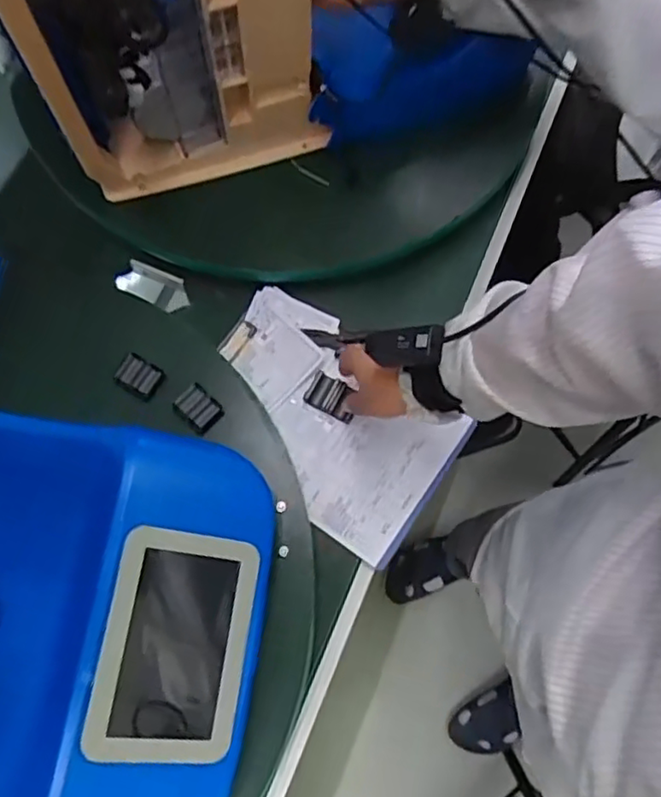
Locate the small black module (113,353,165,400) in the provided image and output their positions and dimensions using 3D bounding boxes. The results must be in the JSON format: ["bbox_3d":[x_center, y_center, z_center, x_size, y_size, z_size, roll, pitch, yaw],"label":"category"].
[{"bbox_3d":[-0.213,-0.025,0.695,0.043,0.021,0.037,29,76,7],"label":"small black module"}]

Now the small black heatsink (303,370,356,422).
[{"bbox_3d":[0.003,-0.002,0.735,0.058,0.013,0.041,26,76,7],"label":"small black heatsink"}]

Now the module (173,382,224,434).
[{"bbox_3d":[-0.146,0.010,0.691,0.037,0.012,0.048,-41,79,-11],"label":"module"}]

